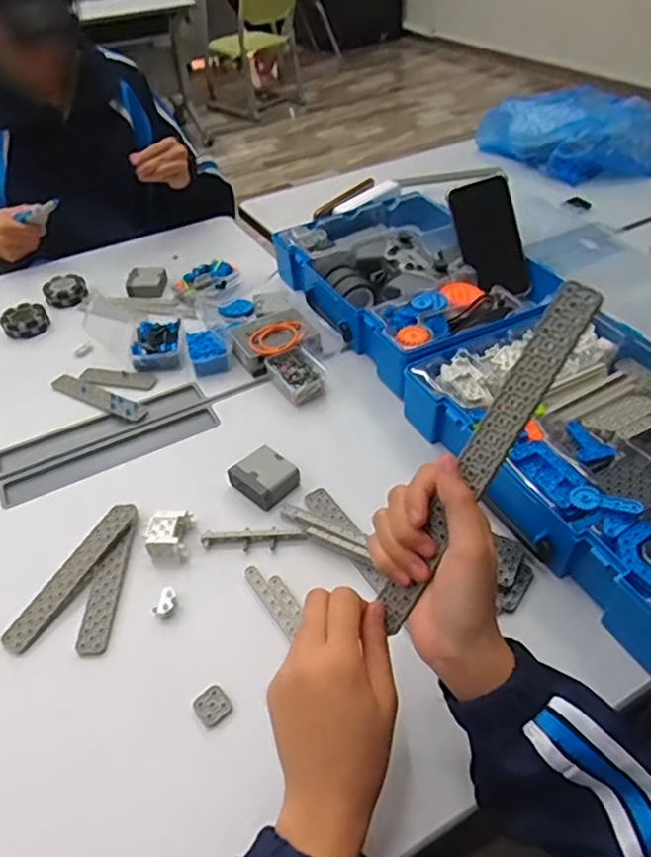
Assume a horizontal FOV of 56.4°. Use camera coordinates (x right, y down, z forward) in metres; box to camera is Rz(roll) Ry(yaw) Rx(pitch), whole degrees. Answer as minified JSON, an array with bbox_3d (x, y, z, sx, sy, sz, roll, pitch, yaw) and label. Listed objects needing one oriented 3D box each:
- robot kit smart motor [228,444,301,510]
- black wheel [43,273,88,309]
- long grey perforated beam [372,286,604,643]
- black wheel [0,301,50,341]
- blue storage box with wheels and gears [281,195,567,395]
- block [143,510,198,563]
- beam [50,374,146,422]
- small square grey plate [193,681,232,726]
[{"bbox_3d":[-0.061,0.051,0.626,0.053,0.024,0.060,-35,52,-28],"label":"robot kit smart motor"},{"bbox_3d":[-0.398,-0.211,0.931,0.061,0.025,0.061,-22,47,-18],"label":"black wheel"},{"bbox_3d":[0.093,0.025,0.373,0.005,0.240,0.028,6,27,-46],"label":"long grey perforated beam"},{"bbox_3d":[-0.435,-0.158,0.877,0.062,0.026,0.067,-26,48,-22],"label":"black wheel"},{"bbox_3d":[0.115,-0.209,0.845,0.271,0.065,0.391,-23,47,-19],"label":"blue storage box with wheels and gears"},{"bbox_3d":[-0.149,0.100,0.581,0.037,0.024,0.050,-1,42,3],"label":"block"},{"bbox_3d":[-0.280,-0.039,0.745,0.147,0.007,0.026,21,49,24],"label":"beam"},{"bbox_3d":[-0.088,0.216,0.473,0.025,0.004,0.025,-32,50,-27],"label":"small square grey plate"}]

